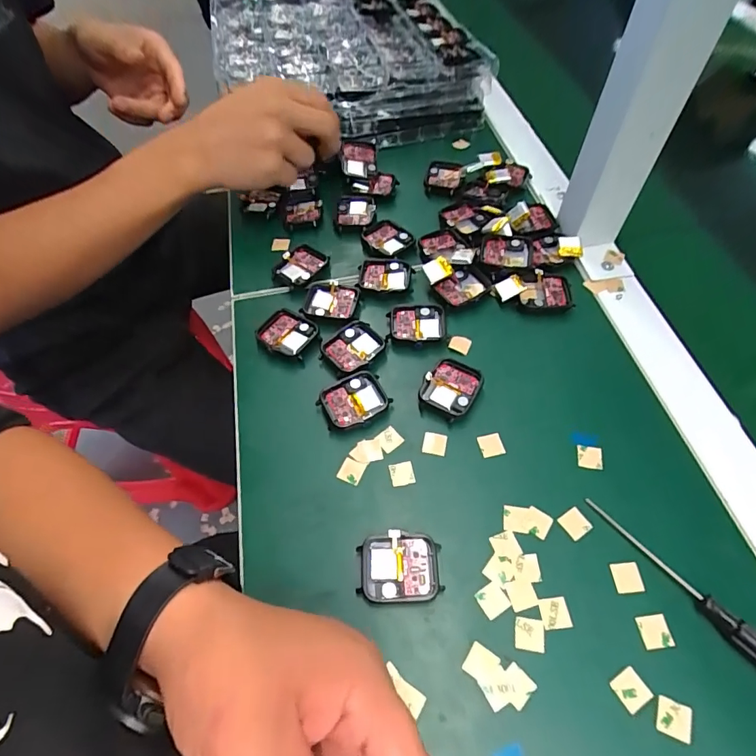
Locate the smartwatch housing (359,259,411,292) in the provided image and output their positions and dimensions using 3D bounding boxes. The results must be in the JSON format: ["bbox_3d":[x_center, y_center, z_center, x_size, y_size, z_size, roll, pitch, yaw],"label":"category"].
[{"bbox_3d":[0.006,-0.087,0.395,0.042,0.007,0.033,6,57,5],"label":"smartwatch housing"}]

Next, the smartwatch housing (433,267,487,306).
[{"bbox_3d":[0.070,-0.075,0.383,0.037,0.011,0.031,-35,62,-20],"label":"smartwatch housing"}]

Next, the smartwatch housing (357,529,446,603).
[{"bbox_3d":[0.012,0.110,0.269,0.046,0.011,0.037,-3,57,-1],"label":"smartwatch housing"}]

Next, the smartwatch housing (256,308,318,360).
[{"bbox_3d":[-0.070,-0.035,0.366,0.043,0.008,0.039,32,63,20],"label":"smartwatch housing"}]

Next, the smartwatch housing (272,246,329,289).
[{"bbox_3d":[-0.069,-0.096,0.401,0.036,0.008,0.042,30,62,19],"label":"smartwatch housing"}]

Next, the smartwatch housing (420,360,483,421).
[{"bbox_3d":[0.053,0.008,0.333,0.036,0.009,0.042,30,62,19],"label":"smartwatch housing"}]

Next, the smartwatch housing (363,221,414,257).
[{"bbox_3d":[0.010,-0.126,0.419,0.033,0.007,0.040,-40,64,-22],"label":"smartwatch housing"}]

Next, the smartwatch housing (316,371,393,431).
[{"bbox_3d":[-0.017,0.017,0.330,0.046,0.008,0.038,-23,59,-14],"label":"smartwatch housing"}]

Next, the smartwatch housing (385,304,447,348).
[{"bbox_3d":[0.031,-0.042,0.365,0.047,0.006,0.040,0,57,1],"label":"smartwatch housing"}]

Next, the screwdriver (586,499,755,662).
[{"bbox_3d":[0.174,0.117,0.255,0.011,0.016,0.129,-34,62,-19],"label":"screwdriver"}]

